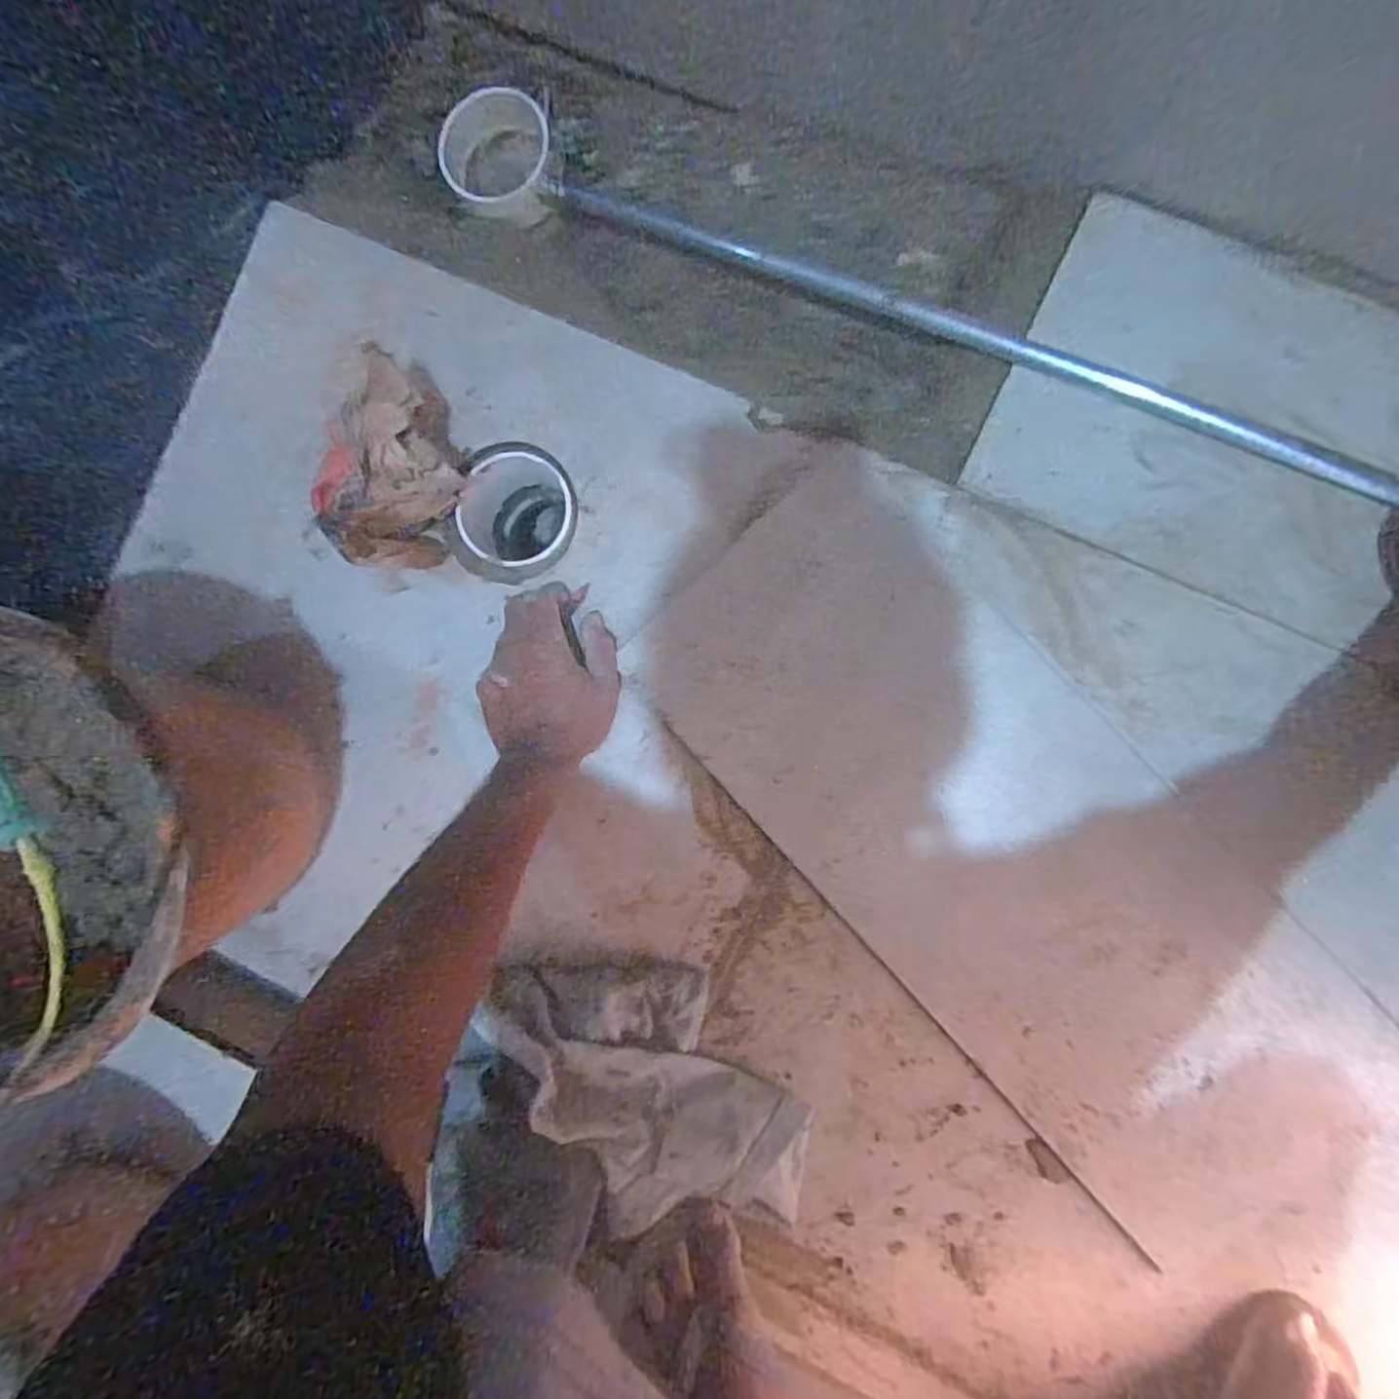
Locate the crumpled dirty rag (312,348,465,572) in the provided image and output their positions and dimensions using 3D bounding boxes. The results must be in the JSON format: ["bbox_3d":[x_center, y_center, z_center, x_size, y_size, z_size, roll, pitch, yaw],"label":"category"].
[{"bbox_3d":[-0.223,-0.173,0.520,0.082,0.093,0.152,27,94,6],"label":"crumpled dirty rag"}]

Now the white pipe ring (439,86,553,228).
[{"bbox_3d":[-0.175,-0.469,0.606,0.090,0.049,0.101,6,93,5],"label":"white pipe ring"}]

